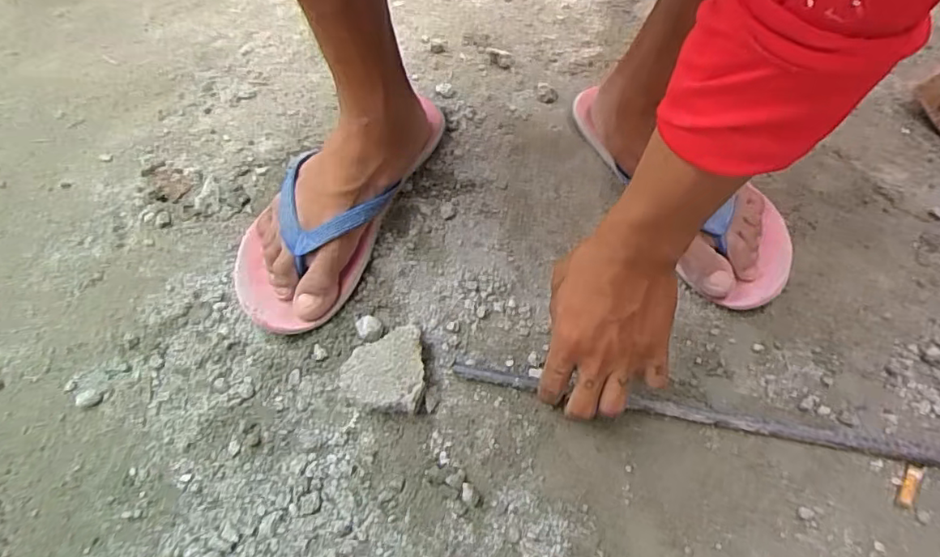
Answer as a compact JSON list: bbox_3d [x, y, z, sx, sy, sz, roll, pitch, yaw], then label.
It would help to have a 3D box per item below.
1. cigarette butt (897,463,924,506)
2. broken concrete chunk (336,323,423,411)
[{"bbox_3d":[0.305,0.143,0.389,0.010,0.004,0.031,33,64,17],"label":"cigarette butt"},{"bbox_3d":[-0.065,0.070,0.429,0.060,0.024,0.062,1,60,-1],"label":"broken concrete chunk"}]

